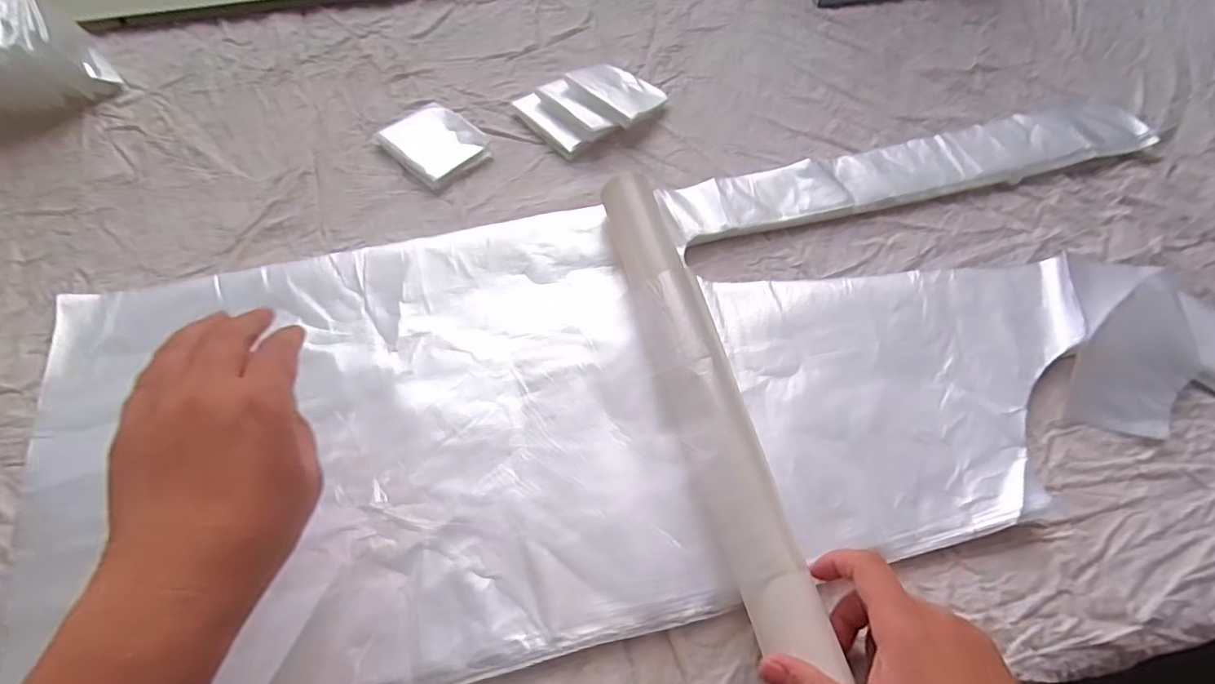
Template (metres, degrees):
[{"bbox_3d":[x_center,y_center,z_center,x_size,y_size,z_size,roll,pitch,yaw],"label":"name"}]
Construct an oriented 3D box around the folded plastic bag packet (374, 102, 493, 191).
[{"bbox_3d":[-0.151,-0.173,0.510,0.086,0.012,0.067,41,68,19],"label":"folded plastic bag packet"}]

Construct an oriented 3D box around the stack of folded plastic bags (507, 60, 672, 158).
[{"bbox_3d":[-0.011,-0.217,0.532,0.121,0.024,0.082,-26,65,-15],"label":"stack of folded plastic bags"}]

